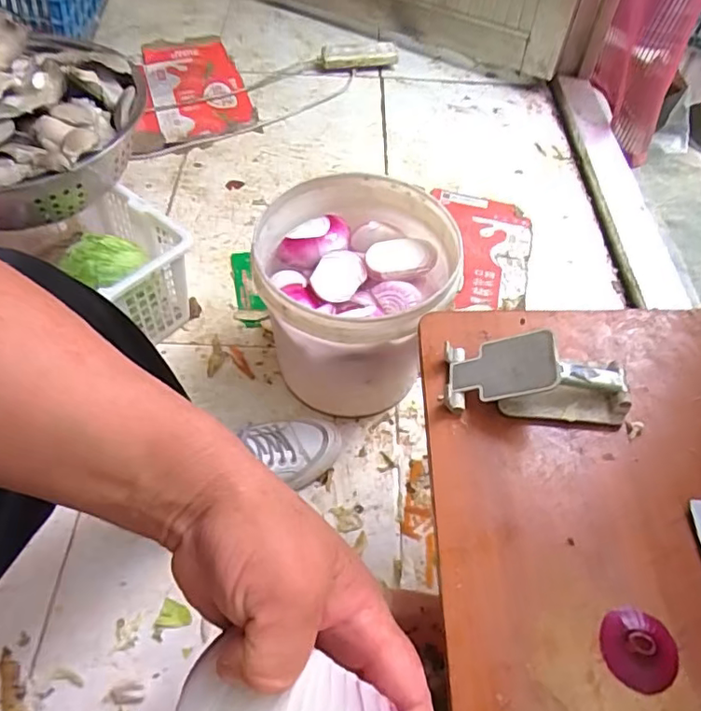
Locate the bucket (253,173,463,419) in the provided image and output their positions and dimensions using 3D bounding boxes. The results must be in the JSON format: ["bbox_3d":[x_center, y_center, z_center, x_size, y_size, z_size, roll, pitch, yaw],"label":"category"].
[{"bbox_3d":[0.007,-0.063,0.768,0.236,0.244,0.244,1,54,-1],"label":"bucket"}]

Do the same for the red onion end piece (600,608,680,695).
[{"bbox_3d":[0.196,0.196,0.382,0.048,0.012,0.049,1,54,-1],"label":"red onion end piece"}]

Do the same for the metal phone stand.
[{"bbox_3d":[0.163,0.016,0.494,0.149,0.049,0.062,6,54,2],"label":"metal phone stand"}]

